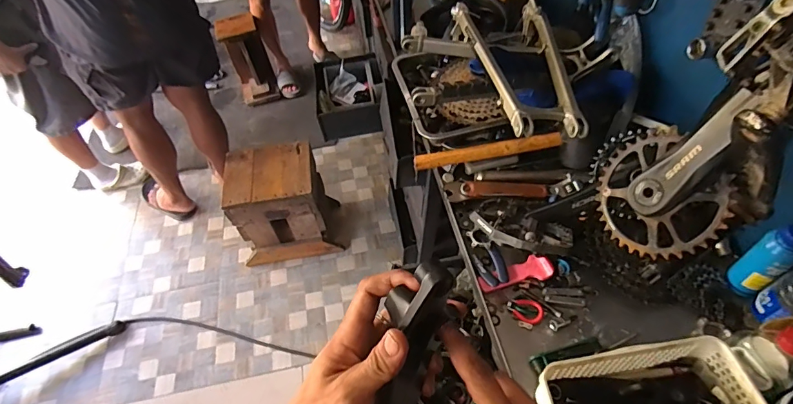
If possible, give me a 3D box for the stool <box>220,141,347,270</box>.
[{"bbox_3d":[-0.442,0.016,1.644,0.343,0.403,0.246,-11,53,-4],"label":"stool"}]

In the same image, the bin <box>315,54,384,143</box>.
[{"bbox_3d":[-0.165,-0.376,1.553,0.236,0.135,0.311,-7,52,-1],"label":"bin"}]

